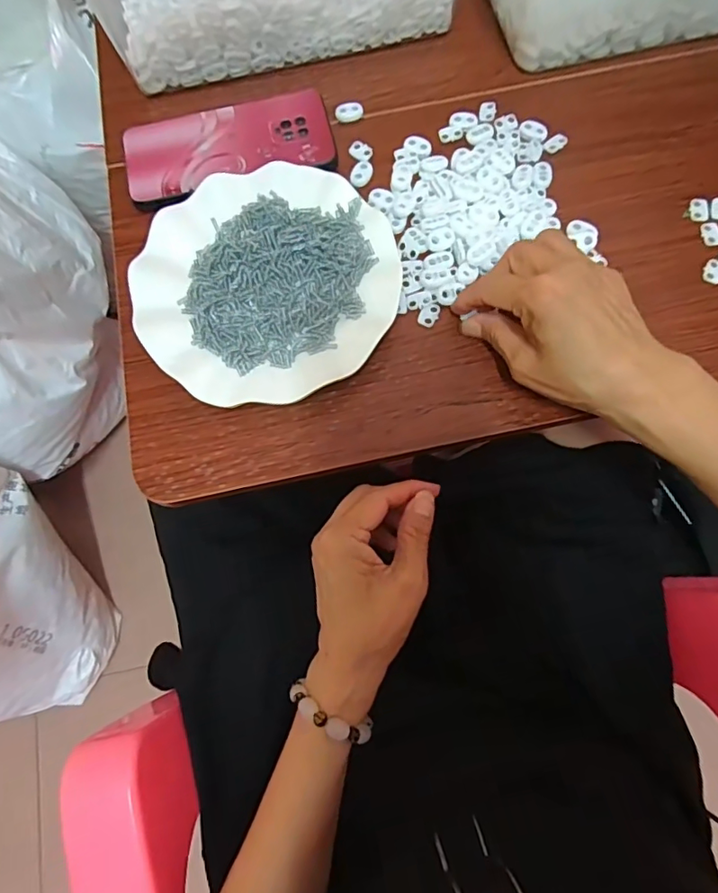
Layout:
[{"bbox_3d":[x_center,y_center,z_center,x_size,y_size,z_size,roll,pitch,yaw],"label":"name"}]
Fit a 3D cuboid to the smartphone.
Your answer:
[{"bbox_3d":[-0.103,-0.237,0.412,0.162,0.008,0.082,-15,75,-2],"label":"smartphone"}]

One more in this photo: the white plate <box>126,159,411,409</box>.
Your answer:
[{"bbox_3d":[-0.065,-0.116,0.371,0.179,0.021,0.175,0,75,2],"label":"white plate"}]

